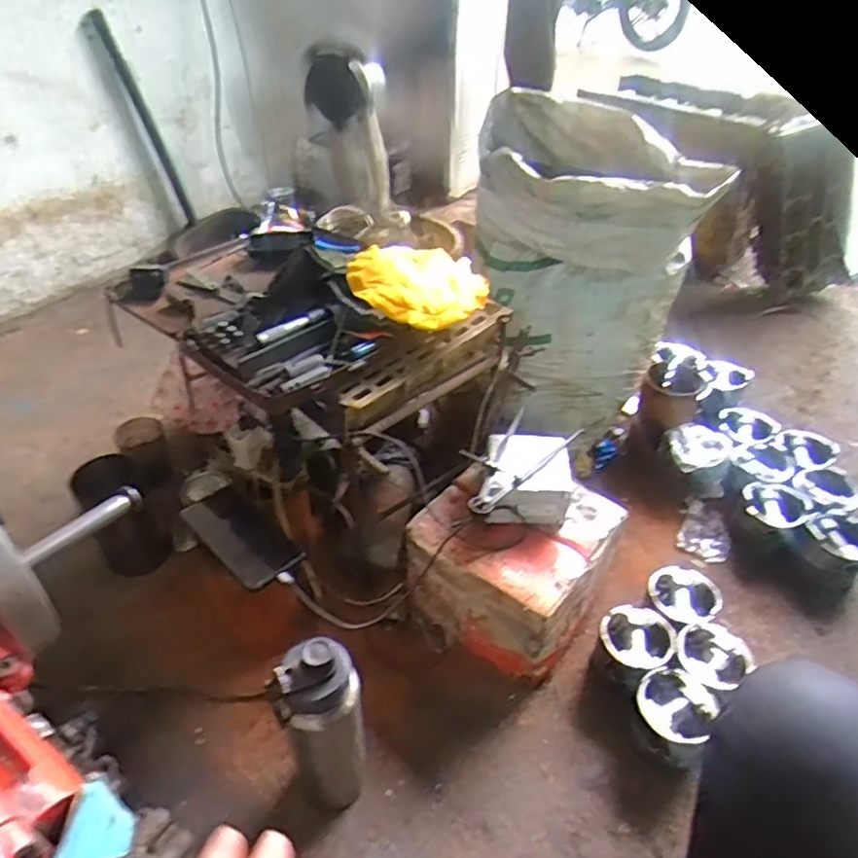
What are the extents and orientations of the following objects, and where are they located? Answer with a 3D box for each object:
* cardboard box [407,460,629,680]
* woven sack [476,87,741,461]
[{"bbox_3d":[0.112,0.189,0.897,0.231,0.177,0.207,24,45,24],"label":"cardboard box"},{"bbox_3d":[0.271,-0.277,1.179,0.358,0.493,0.399,0,40,-2],"label":"woven sack"}]

